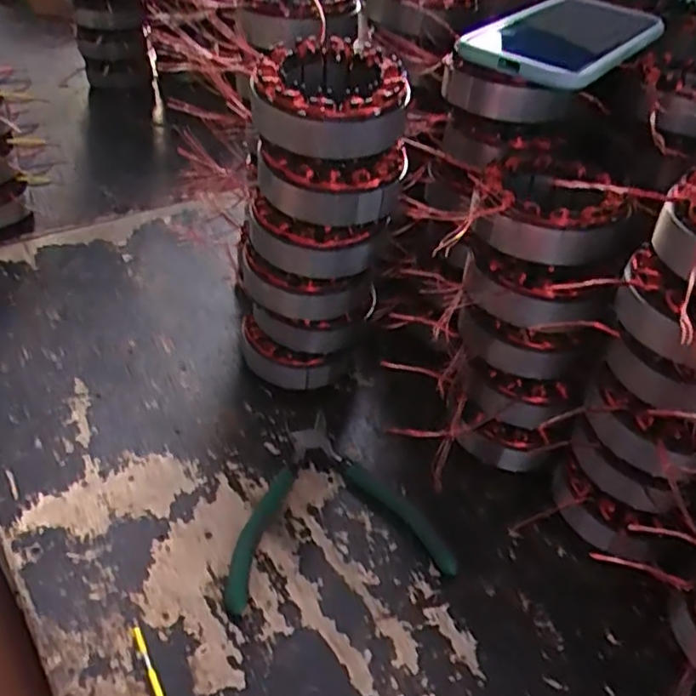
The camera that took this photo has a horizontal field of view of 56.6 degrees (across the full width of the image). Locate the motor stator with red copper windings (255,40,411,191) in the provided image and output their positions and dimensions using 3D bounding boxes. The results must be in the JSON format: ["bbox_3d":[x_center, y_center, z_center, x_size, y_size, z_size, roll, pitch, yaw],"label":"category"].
[{"bbox_3d":[-0.012,-0.135,0.371,0.087,0.051,0.083,-2,42,-7],"label":"motor stator with red copper windings"}]

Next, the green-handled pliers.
[{"bbox_3d":[-0.014,0.097,0.414,0.135,0.012,0.122,-7,43,-12],"label":"green-handled pliers"}]

